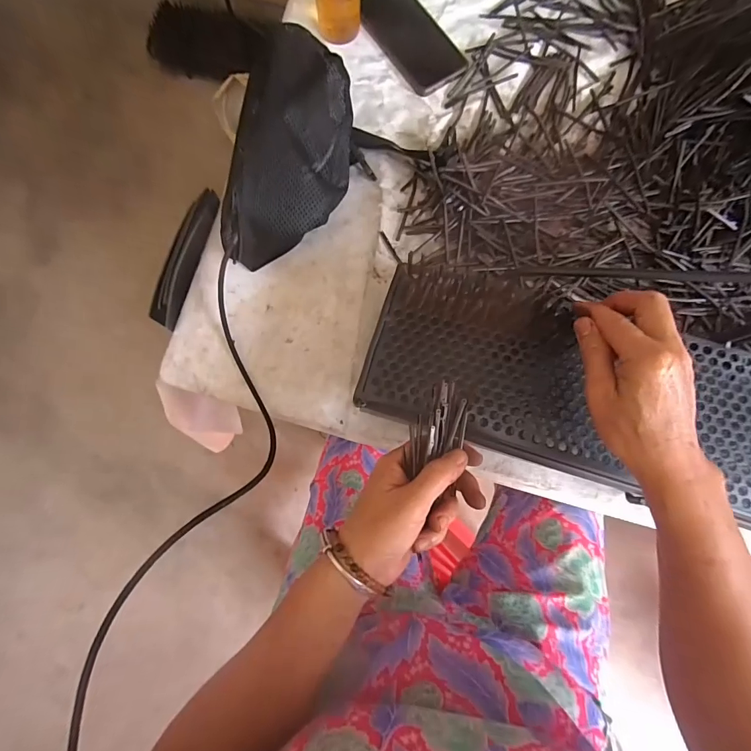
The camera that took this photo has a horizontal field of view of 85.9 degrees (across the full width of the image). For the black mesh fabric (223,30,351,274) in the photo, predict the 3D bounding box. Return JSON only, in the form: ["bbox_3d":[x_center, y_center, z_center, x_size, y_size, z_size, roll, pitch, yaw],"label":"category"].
[{"bbox_3d":[-0.082,-0.252,0.431,0.109,0.106,0.269,11,81,3],"label":"black mesh fabric"}]

